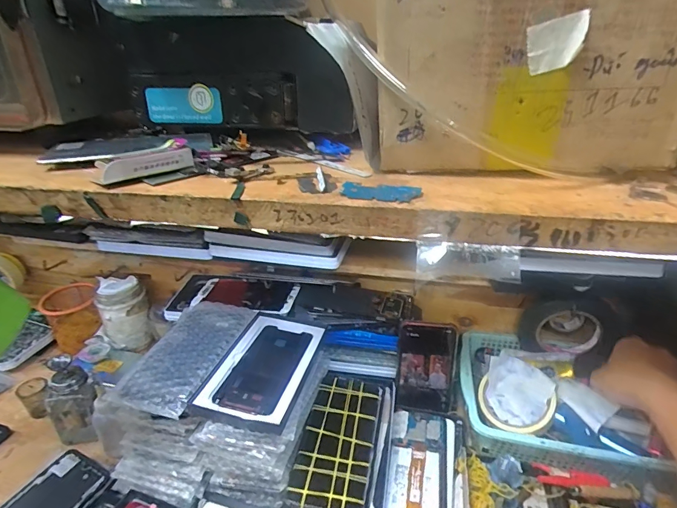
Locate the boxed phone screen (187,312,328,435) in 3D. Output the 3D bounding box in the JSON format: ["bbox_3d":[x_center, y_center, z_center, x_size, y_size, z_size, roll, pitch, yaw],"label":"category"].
[{"bbox_3d":[-0.081,0.125,0.460,0.100,0.018,0.173,7,29,13],"label":"boxed phone screen"}]

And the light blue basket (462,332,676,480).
[{"bbox_3d":[0.281,0.202,0.534,0.224,0.072,0.182,9,29,17],"label":"light blue basket"}]

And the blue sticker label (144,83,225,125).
[{"bbox_3d":[-0.119,-0.114,0.305,0.057,0.027,0.006,-2,21,-4],"label":"blue sticker label"}]

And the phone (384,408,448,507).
[{"bbox_3d":[0.092,0.253,0.464,0.070,0.009,0.163,6,32,13],"label":"phone"}]

